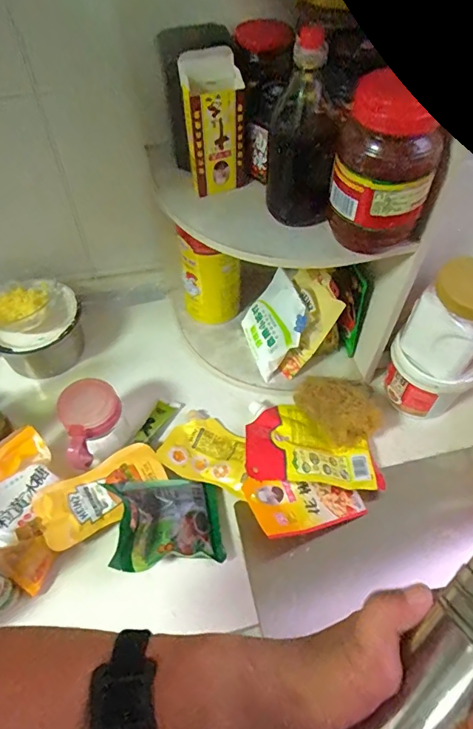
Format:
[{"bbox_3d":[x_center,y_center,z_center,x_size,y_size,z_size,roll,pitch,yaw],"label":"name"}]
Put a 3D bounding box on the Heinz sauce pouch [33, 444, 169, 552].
[{"bbox_3d":[-0.176,0.167,0.611,0.165,0.022,0.078,-30,73,-26],"label":"Heinz sauce pouch"}]

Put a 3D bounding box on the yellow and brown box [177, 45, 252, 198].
[{"bbox_3d":[-0.022,-0.260,0.512,0.066,0.146,0.029,-14,55,-10],"label":"yellow and brown box"}]

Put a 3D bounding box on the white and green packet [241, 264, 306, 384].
[{"bbox_3d":[0.058,-0.066,0.735,0.020,0.125,0.122,10,44,-42],"label":"white and green packet"}]

